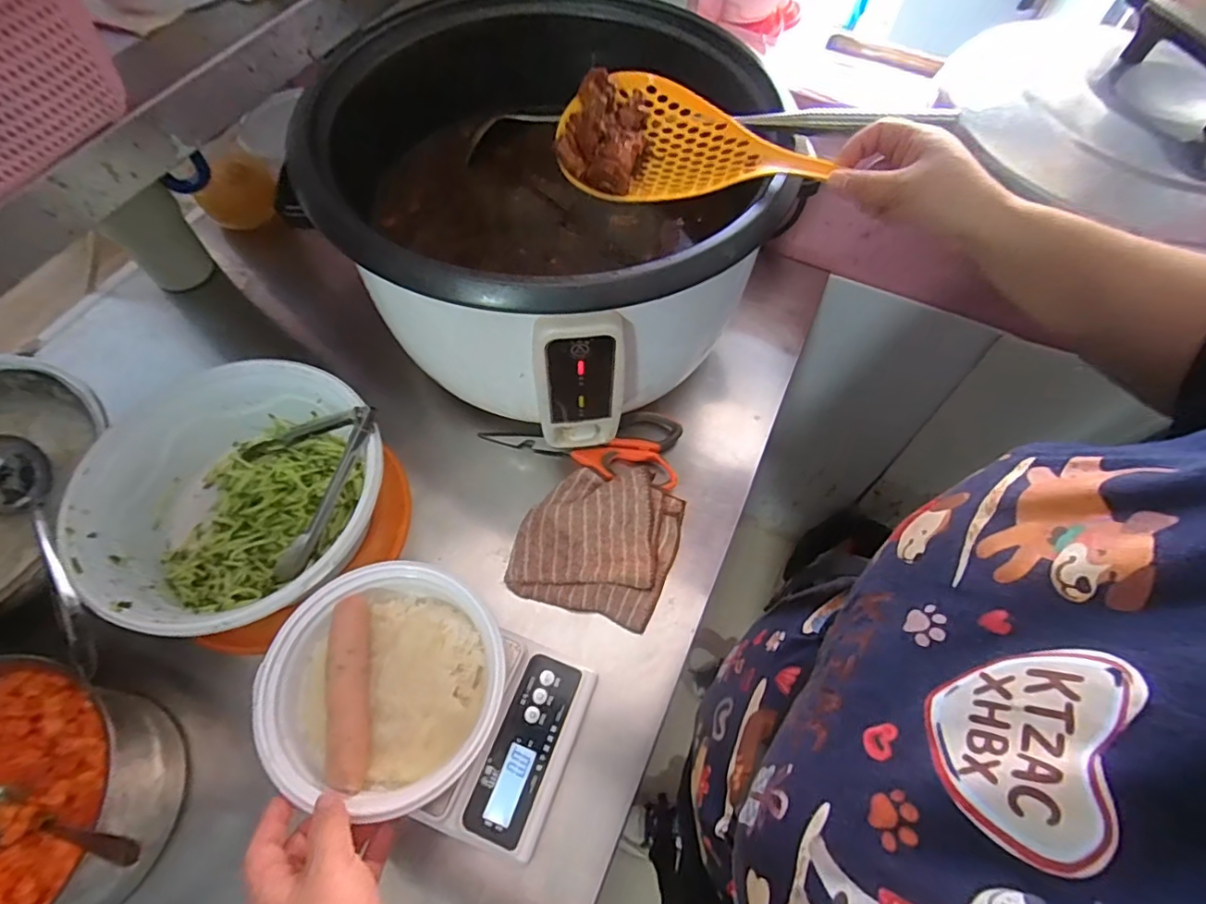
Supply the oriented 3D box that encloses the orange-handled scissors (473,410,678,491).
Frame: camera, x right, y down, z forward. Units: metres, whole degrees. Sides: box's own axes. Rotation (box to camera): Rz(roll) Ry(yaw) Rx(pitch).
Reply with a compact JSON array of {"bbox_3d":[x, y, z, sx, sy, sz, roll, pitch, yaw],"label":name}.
[{"bbox_3d":[-0.021,-0.014,0.609,0.208,0.025,0.088,10,56,9],"label":"orange-handled scissors"}]

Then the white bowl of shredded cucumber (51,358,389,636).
[{"bbox_3d":[-0.313,0.041,0.498,0.231,0.100,0.234,1,62,-2],"label":"white bowl of shredded cucumber"}]

